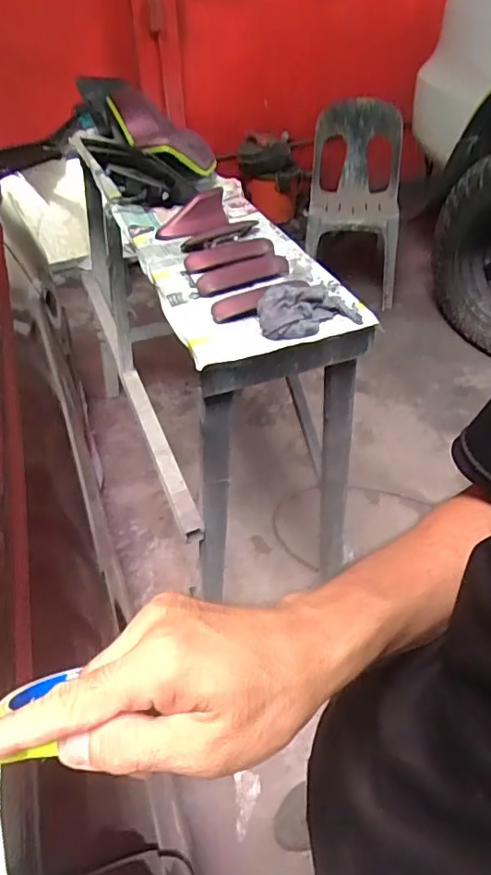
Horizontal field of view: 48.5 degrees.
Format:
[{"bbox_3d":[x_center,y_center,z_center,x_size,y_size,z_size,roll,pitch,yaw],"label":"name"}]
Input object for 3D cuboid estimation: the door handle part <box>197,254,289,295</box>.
[{"bbox_3d":[0.004,-0.253,0.853,0.154,0.020,0.046,-24,47,-22],"label":"door handle part"}]

